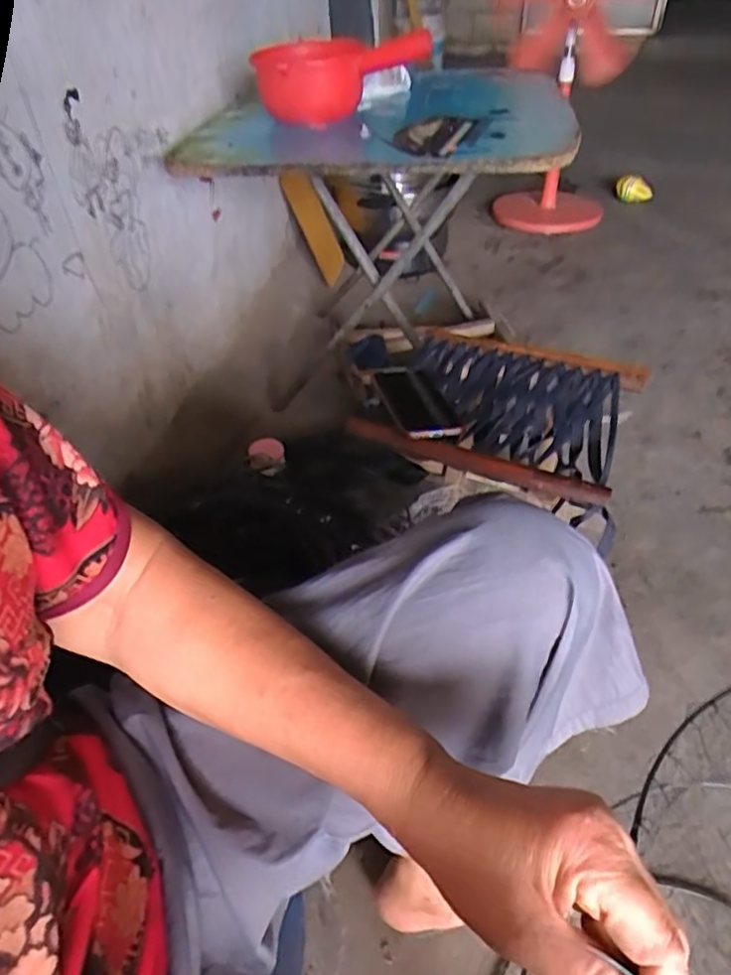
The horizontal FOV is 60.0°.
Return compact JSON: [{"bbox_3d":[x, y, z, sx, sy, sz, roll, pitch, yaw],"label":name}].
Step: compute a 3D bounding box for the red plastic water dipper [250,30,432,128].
[{"bbox_3d":[-0.030,-0.683,1.030,0.146,0.087,0.371,19,49,26],"label":"red plastic water dipper"}]

